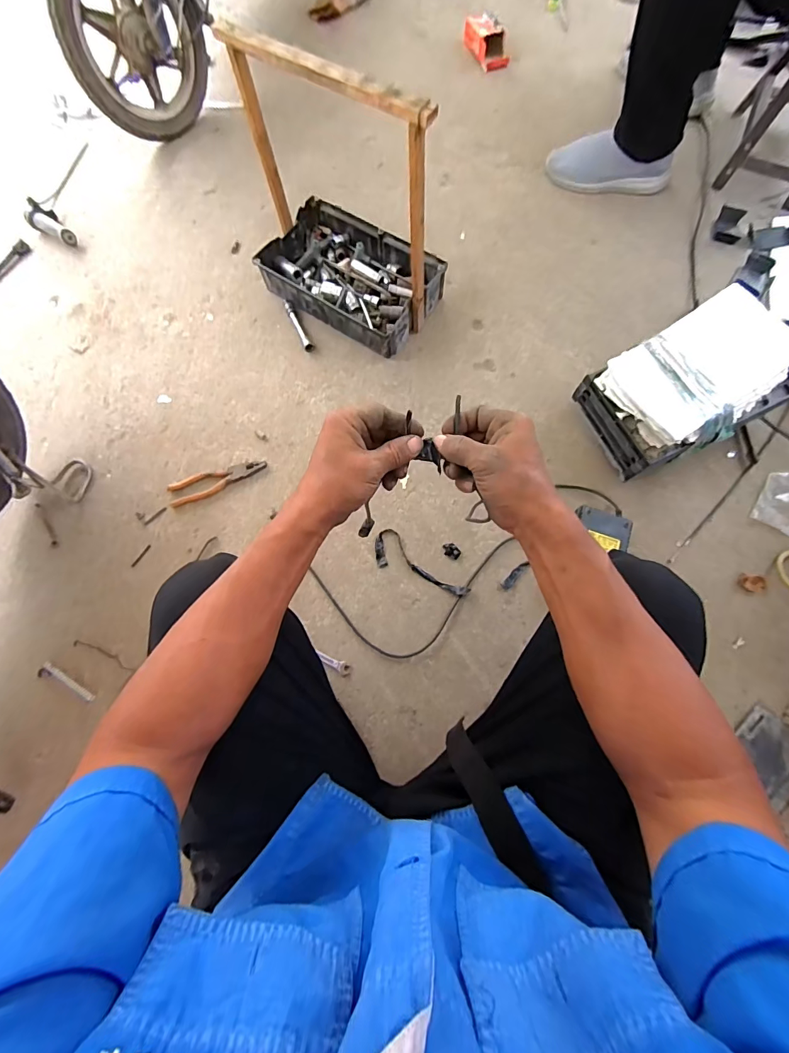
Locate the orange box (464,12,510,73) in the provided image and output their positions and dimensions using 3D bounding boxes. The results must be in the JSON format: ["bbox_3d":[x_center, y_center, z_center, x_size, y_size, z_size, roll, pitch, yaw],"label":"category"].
[{"bbox_3d":[0.235,-1.253,1.049,0.075,0.057,0.152,-22,78,-3],"label":"orange box"}]

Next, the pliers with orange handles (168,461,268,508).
[{"bbox_3d":[-0.341,-0.087,0.787,0.189,0.014,0.049,-18,77,-2],"label":"pliers with orange handles"}]

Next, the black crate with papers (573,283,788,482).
[{"bbox_3d":[0.510,-0.238,0.714,0.310,0.133,0.205,-29,75,-6],"label":"black crate with papers"}]

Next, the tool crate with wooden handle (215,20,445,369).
[{"bbox_3d":[-0.091,-0.559,0.719,0.349,0.362,0.226,30,80,8],"label":"tool crate with wooden handle"}]

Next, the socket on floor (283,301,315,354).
[{"bbox_3d":[-0.204,-0.429,0.865,0.021,0.014,0.141,-25,78,-4],"label":"socket on floor"}]

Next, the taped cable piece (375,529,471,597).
[{"bbox_3d":[0.045,0.076,0.738,0.191,0.008,0.067,32,80,8],"label":"taped cable piece"}]

